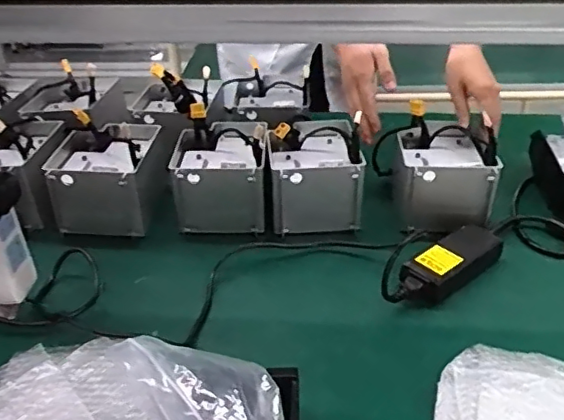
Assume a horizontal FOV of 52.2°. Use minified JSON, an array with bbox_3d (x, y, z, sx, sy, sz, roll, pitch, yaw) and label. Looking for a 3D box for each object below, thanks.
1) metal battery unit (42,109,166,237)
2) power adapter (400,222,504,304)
[{"bbox_3d":[-0.250,-0.046,0.840,0.142,0.131,0.146,-3,32,-2],"label":"metal battery unit"},{"bbox_3d":[0.216,0.065,0.728,0.164,0.035,0.056,-25,39,-32],"label":"power adapter"}]

